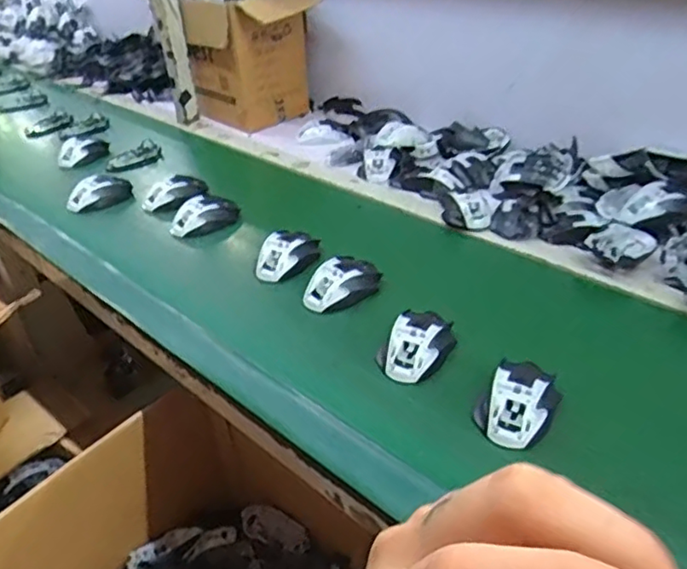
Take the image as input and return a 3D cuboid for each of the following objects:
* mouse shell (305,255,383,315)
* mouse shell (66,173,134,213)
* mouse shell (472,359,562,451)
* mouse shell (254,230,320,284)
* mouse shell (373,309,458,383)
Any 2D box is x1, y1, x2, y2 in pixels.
[{"bbox_3d":[0.000,-0.007,0.809,0.115,0.034,0.071,-16,38,-19],"label":"mouse shell"},{"bbox_3d":[-0.436,-0.167,1.075,0.113,0.033,0.075,-17,38,-20],"label":"mouse shell"},{"bbox_3d":[0.186,0.118,0.628,0.068,0.035,0.109,19,41,27],"label":"mouse shell"},{"bbox_3d":[-0.082,-0.047,0.876,0.070,0.030,0.114,22,42,30],"label":"mouse shell"},{"bbox_3d":[0.091,0.065,0.709,0.072,0.031,0.118,19,41,26],"label":"mouse shell"}]

